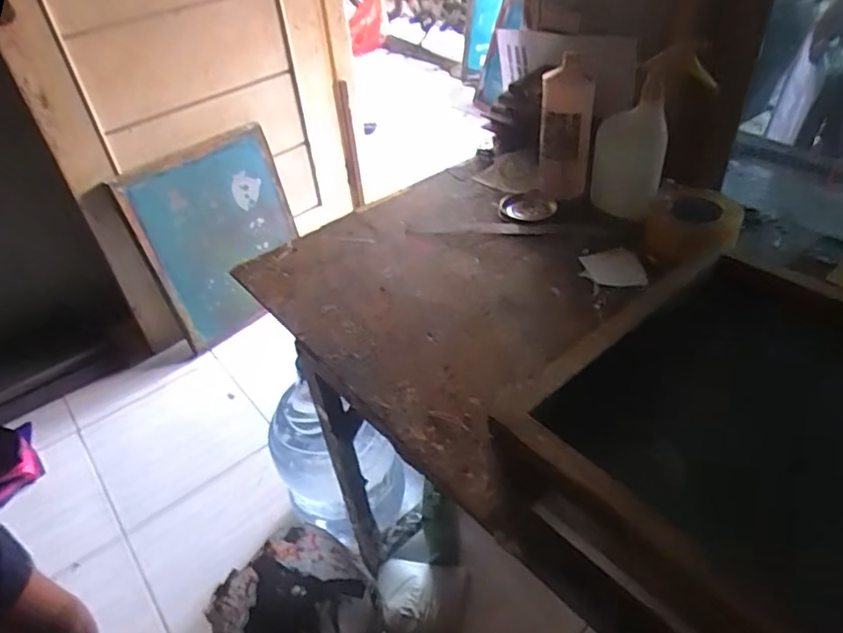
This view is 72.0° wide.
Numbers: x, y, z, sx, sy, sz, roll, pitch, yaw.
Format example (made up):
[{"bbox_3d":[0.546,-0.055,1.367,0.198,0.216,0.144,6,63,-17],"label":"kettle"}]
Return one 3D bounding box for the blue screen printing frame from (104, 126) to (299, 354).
[{"bbox_3d":[-0.560,-0.216,1.697,0.457,0.543,0.041,-37,40,-30],"label":"blue screen printing frame"}]

